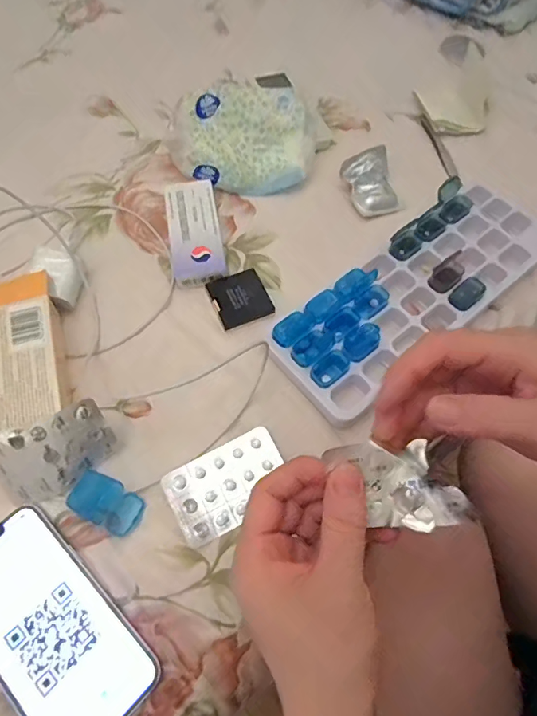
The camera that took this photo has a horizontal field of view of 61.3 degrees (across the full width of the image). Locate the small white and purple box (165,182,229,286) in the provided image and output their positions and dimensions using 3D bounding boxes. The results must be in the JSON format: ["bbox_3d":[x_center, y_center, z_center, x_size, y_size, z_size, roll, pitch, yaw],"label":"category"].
[{"bbox_3d":[-0.068,-0.115,0.419,0.045,0.018,0.109,-10,64,-6],"label":"small white and purple box"}]

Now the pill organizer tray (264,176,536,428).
[{"bbox_3d":[0.131,-0.064,0.390,0.280,0.031,0.098,-37,69,-18],"label":"pill organizer tray"}]

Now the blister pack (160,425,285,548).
[{"bbox_3d":[-0.028,0.089,0.324,0.083,0.007,0.053,-29,67,-14],"label":"blister pack"}]

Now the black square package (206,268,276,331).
[{"bbox_3d":[-0.024,-0.051,0.392,0.046,0.009,0.050,-21,65,-11],"label":"black square package"}]

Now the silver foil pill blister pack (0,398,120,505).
[{"bbox_3d":[-0.148,0.066,0.314,0.079,0.012,0.053,-24,107,-4],"label":"silver foil pill blister pack"}]

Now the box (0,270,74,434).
[{"bbox_3d":[-0.192,-0.001,0.347,0.065,0.035,0.128,-17,65,-9],"label":"box"}]

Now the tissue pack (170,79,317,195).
[{"bbox_3d":[-0.027,-0.222,0.458,0.141,0.050,0.102,8,63,3],"label":"tissue pack"}]

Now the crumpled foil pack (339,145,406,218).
[{"bbox_3d":[0.106,-0.174,0.451,0.053,0.012,0.065,-25,89,-14],"label":"crumpled foil pack"}]

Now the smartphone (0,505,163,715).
[{"bbox_3d":[-0.138,0.166,0.283,0.144,0.007,0.071,41,70,18],"label":"smartphone"}]

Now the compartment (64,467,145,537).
[{"bbox_3d":[-0.110,0.099,0.311,0.048,0.012,0.030,26,66,12],"label":"compartment"}]

